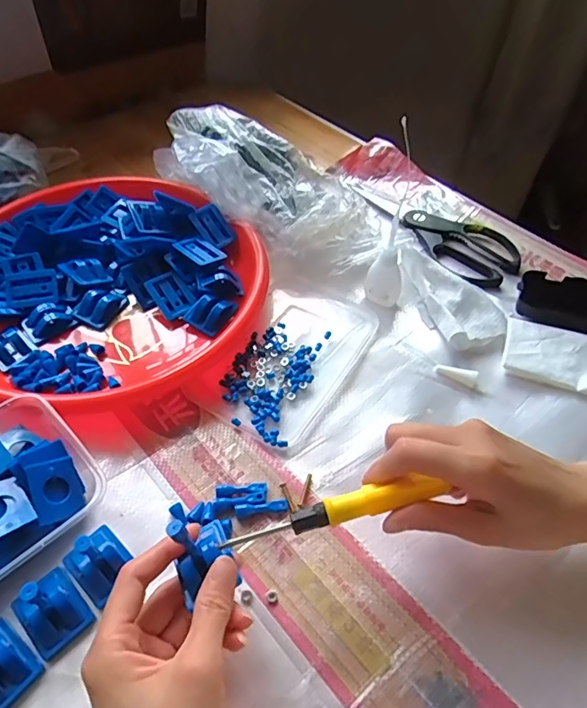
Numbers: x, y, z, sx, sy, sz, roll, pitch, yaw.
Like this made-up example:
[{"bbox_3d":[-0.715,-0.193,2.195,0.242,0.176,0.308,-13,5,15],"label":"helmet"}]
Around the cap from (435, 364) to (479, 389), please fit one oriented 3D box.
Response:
[{"bbox_3d":[0.139,0.017,0.427,0.036,0.009,0.014,19,53,13],"label":"cap"}]

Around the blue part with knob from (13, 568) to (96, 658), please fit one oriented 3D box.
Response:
[{"bbox_3d":[-0.149,0.149,0.297,0.042,0.045,0.033,38,59,26],"label":"blue part with knob"}]

